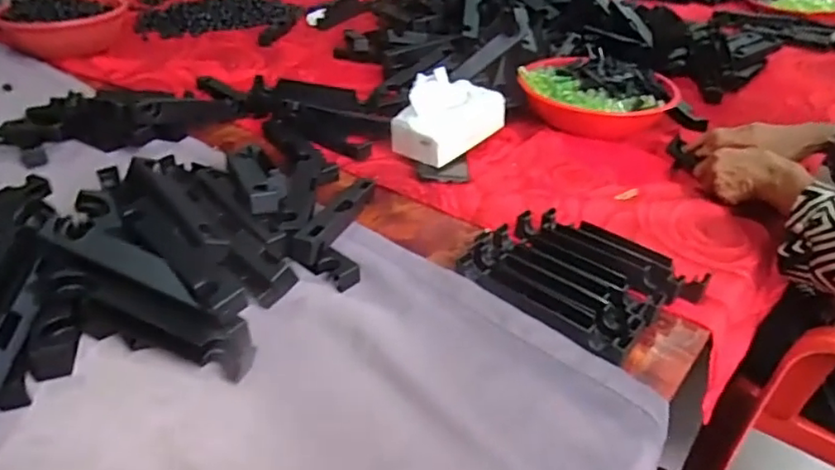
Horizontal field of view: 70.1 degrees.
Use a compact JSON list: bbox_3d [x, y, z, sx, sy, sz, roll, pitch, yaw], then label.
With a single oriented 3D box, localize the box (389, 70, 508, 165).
[{"bbox_3d":[0.048,-0.183,0.897,0.098,0.111,0.171,26,43,33],"label":"box"}]

